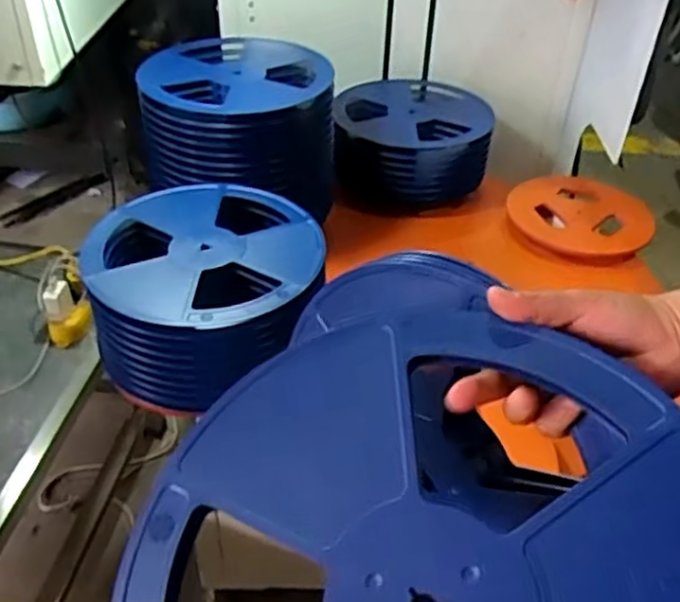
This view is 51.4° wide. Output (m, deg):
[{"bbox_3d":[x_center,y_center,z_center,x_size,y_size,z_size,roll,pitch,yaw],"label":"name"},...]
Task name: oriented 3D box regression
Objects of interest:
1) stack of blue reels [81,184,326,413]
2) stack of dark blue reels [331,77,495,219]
[{"bbox_3d":[-0.178,-0.022,0.990,0.299,0.139,0.292,-3,40,-7],"label":"stack of blue reels"},{"bbox_3d":[0.140,-0.310,1.405,0.306,0.146,0.299,1,39,-2],"label":"stack of dark blue reels"}]

